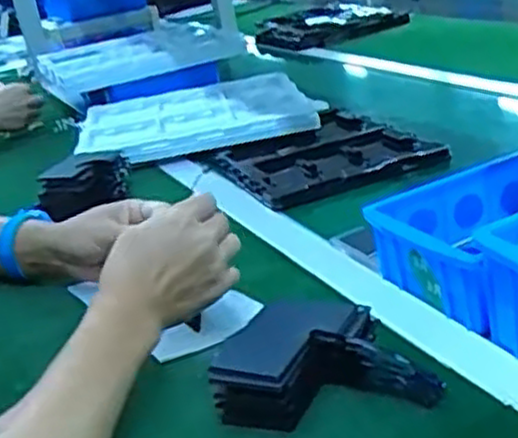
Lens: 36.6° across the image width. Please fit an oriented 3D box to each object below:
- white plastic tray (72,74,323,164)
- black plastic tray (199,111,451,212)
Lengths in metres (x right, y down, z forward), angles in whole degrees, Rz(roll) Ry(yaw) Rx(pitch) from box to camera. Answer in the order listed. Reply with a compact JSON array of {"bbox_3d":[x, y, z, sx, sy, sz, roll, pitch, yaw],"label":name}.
[{"bbox_3d":[-0.087,-0.147,1.110,0.333,0.027,0.304,-13,22,-8],"label":"white plastic tray"},{"bbox_3d":[0.068,-0.077,0.937,0.217,0.026,0.245,-17,23,-16],"label":"black plastic tray"}]

